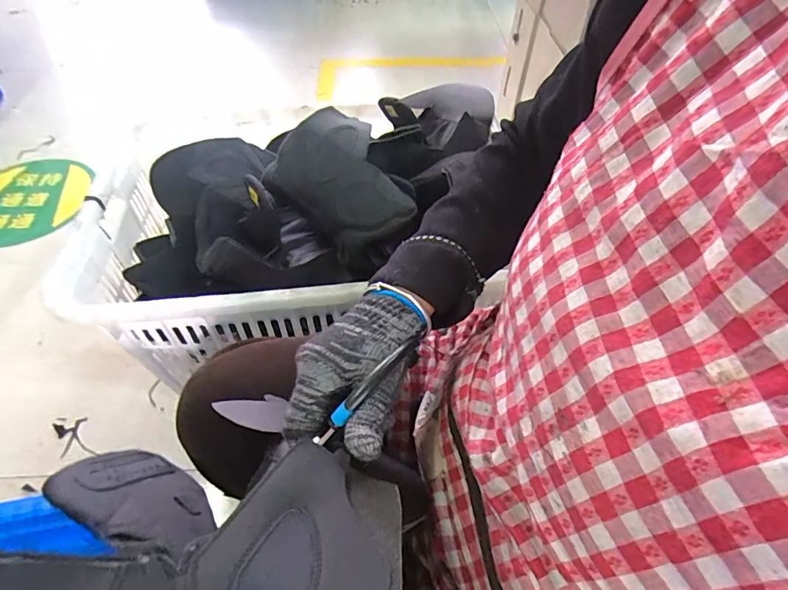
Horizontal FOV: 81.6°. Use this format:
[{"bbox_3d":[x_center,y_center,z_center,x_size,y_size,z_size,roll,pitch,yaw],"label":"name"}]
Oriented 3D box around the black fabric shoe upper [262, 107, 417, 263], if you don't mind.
[{"bbox_3d":[-0.067,-0.167,0.663,0.207,0.037,0.167,44,79,2],"label":"black fabric shoe upper"}]

